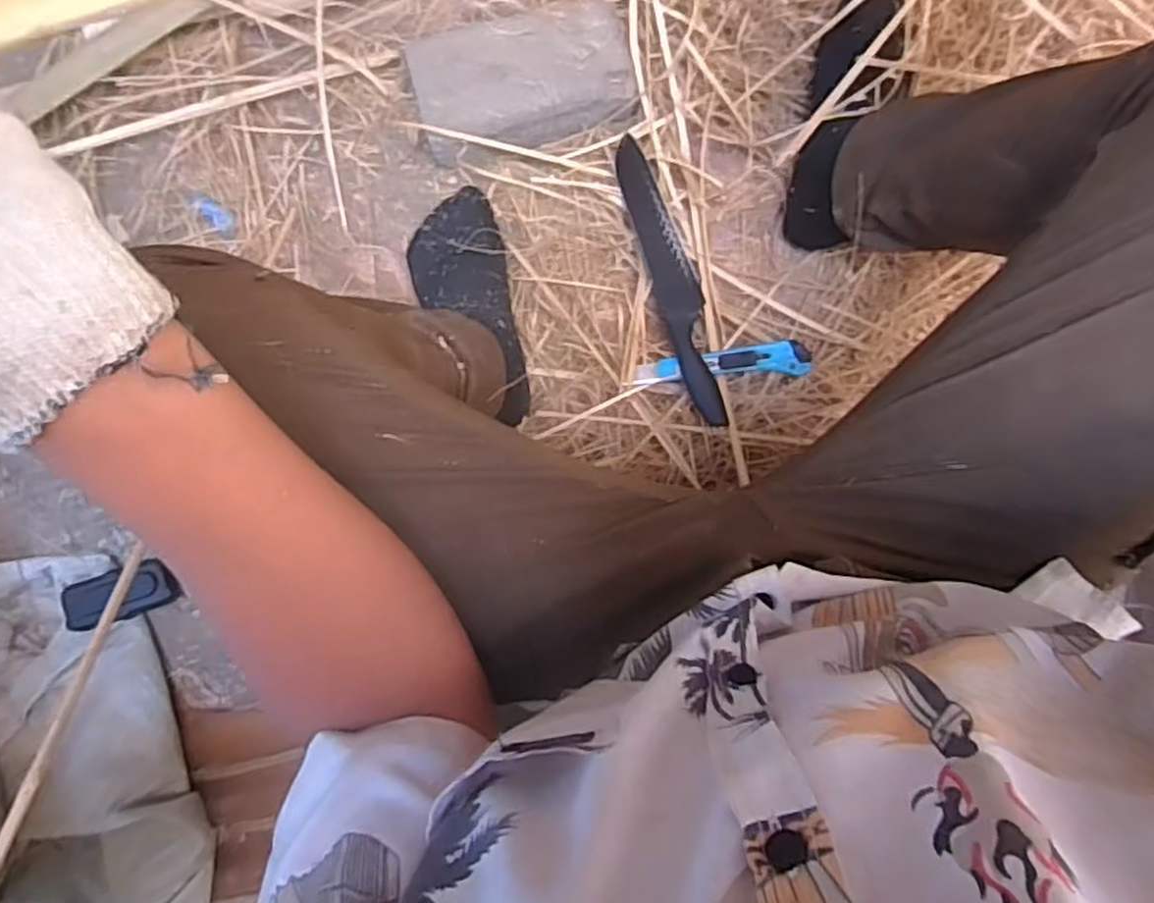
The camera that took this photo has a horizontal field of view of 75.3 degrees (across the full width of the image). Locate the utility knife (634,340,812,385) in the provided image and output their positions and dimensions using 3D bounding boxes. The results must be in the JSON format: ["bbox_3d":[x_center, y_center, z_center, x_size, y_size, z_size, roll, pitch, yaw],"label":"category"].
[{"bbox_3d":[0.141,-0.086,0.722,0.165,0.018,0.033,-3,93,1],"label":"utility knife"}]

